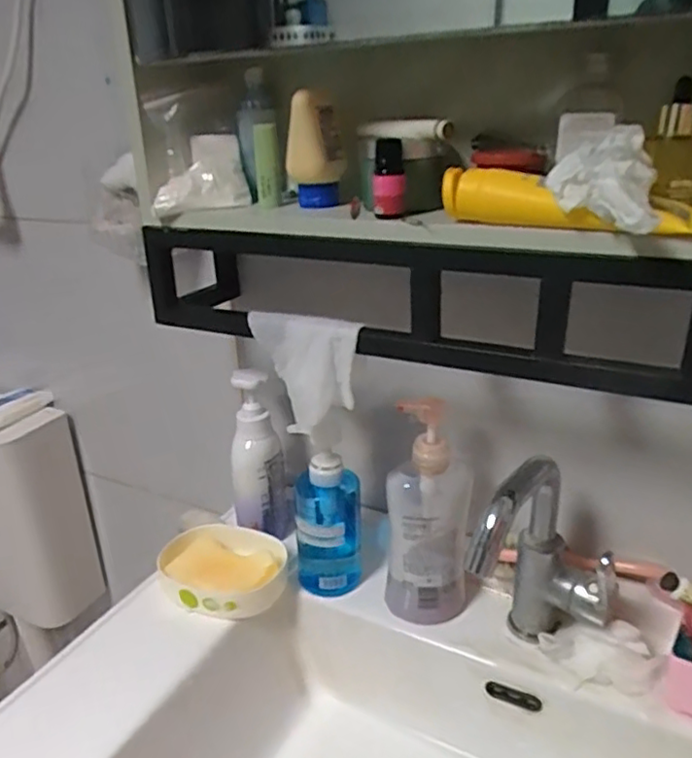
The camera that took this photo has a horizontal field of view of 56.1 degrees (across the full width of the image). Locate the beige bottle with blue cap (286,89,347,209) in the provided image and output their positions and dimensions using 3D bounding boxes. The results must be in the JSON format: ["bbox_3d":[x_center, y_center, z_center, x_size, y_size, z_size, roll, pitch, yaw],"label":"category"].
[{"bbox_3d":[-0.028,-0.206,0.591,0.053,0.095,0.040,-2,23,0],"label":"beige bottle with blue cap"}]

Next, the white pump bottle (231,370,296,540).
[{"bbox_3d":[-0.101,0.090,0.757,0.063,0.211,0.077,-4,23,-5],"label":"white pump bottle"}]

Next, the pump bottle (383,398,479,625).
[{"bbox_3d":[0.087,0.128,0.651,0.084,0.228,0.079,4,24,14],"label":"pump bottle"}]

